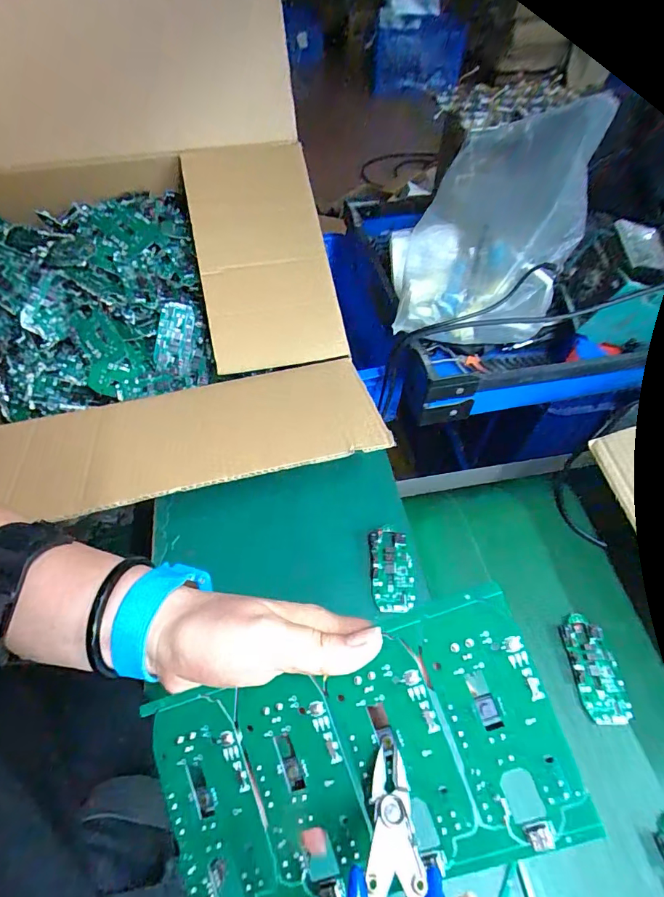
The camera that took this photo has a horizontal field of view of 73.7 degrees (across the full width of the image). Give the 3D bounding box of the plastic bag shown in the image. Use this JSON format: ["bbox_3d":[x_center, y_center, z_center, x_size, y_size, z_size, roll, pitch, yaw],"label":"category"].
[{"bbox_3d":[0.229,-0.313,0.625,0.205,0.204,0.368,16,56,11],"label":"plastic bag"}]

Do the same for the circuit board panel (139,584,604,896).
[{"bbox_3d":[0.008,0.147,0.206,0.187,0.004,0.104,-22,80,8],"label":"circuit board panel"}]

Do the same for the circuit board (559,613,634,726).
[{"bbox_3d":[0.261,0.218,0.441,0.044,0.012,0.096,-3,55,-3],"label":"circuit board"}]

